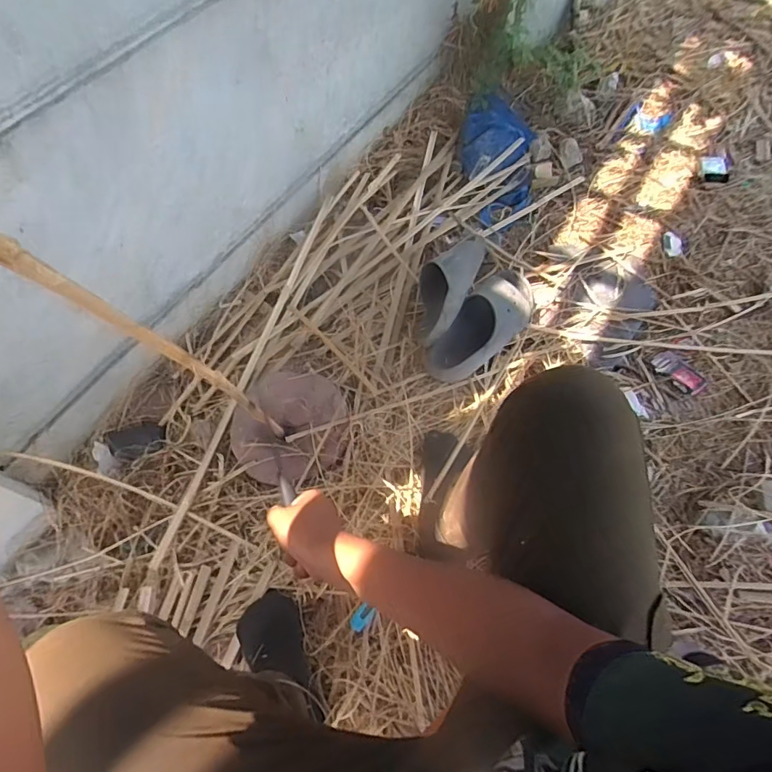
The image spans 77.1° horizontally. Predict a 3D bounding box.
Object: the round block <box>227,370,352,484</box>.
[{"bbox_3d":[-0.175,0.071,0.887,0.206,0.063,0.196,0,61,1],"label":"round block"}]

